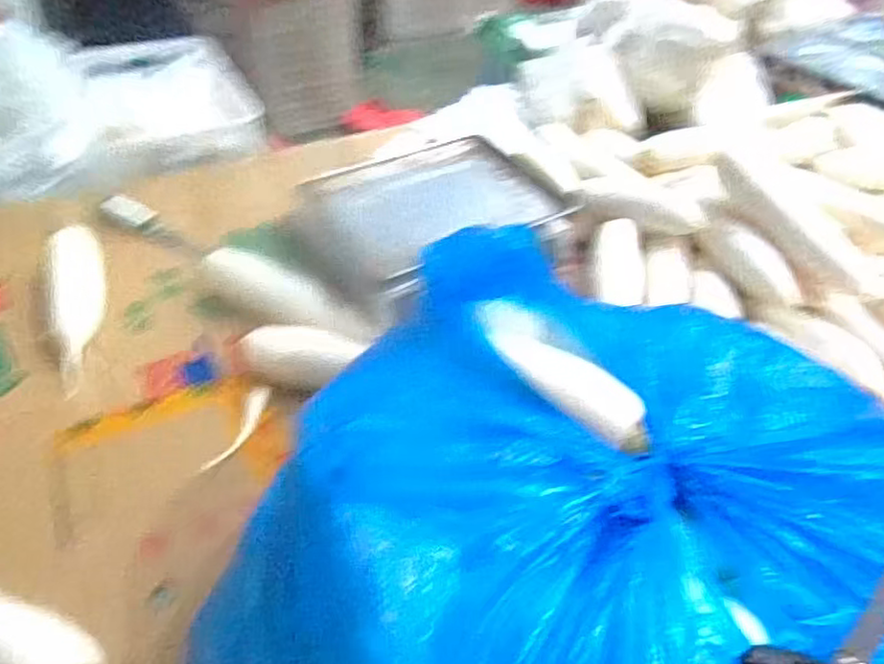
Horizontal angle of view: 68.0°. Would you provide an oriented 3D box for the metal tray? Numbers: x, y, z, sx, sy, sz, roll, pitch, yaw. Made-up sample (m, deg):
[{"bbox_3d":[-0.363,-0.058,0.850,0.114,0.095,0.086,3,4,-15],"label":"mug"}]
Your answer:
[{"bbox_3d":[-0.008,-0.178,0.945,0.341,0.057,0.258,-22,50,-25],"label":"metal tray"}]

